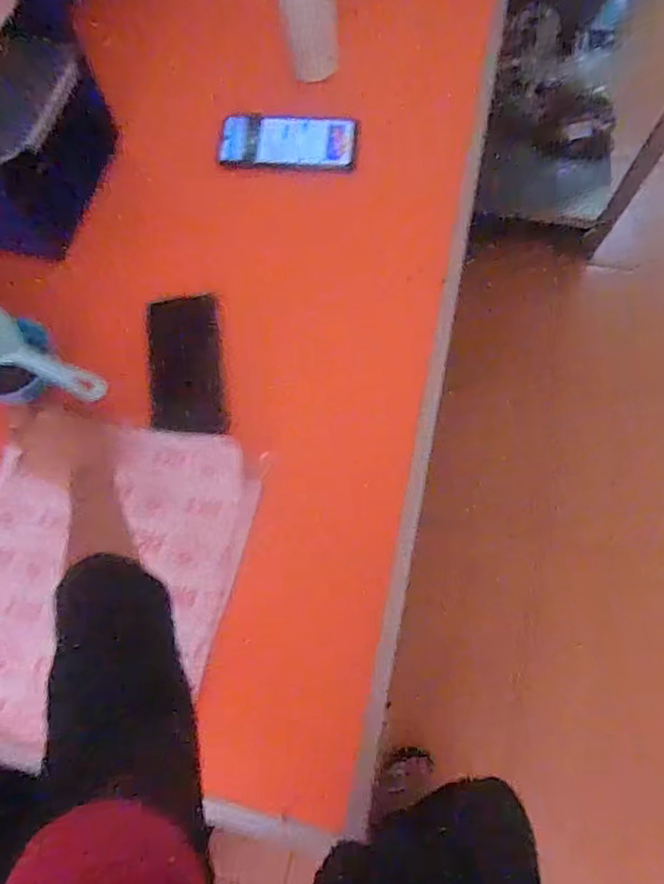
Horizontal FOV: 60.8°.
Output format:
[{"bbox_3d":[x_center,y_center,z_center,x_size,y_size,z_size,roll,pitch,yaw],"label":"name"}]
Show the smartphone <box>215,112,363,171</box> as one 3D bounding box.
[{"bbox_3d":[-0.053,-0.375,0.699,0.167,0.006,0.077,3,71,5],"label":"smartphone"}]

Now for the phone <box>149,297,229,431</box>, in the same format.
[{"bbox_3d":[-0.153,-0.083,0.593,0.075,0.010,0.157,-8,70,1],"label":"phone"}]

